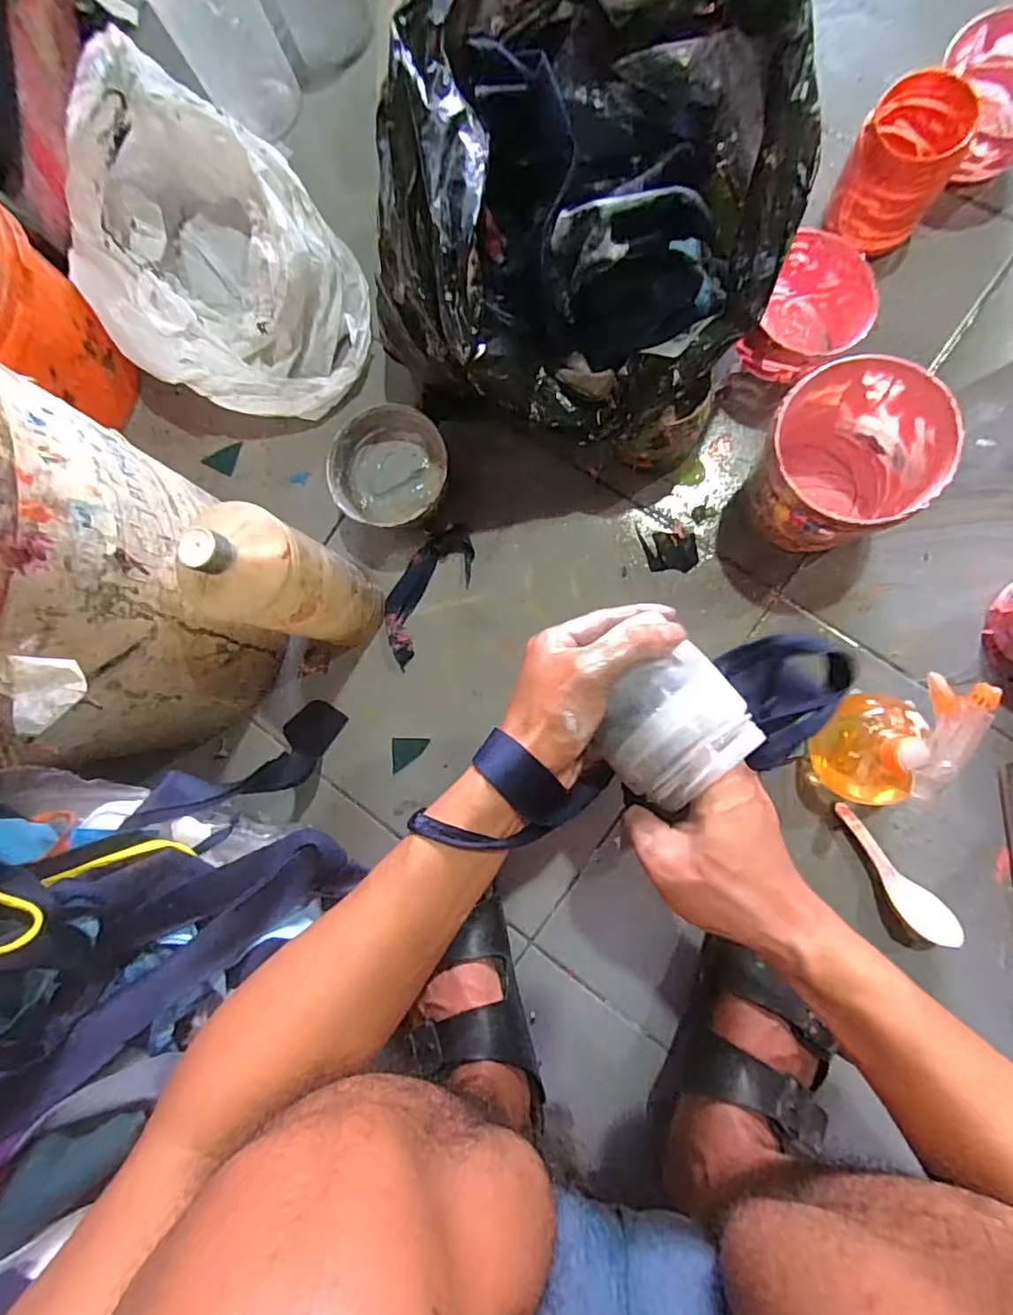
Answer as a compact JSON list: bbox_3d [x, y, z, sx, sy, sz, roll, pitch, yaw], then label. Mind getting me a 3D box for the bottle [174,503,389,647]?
[{"bbox_3d":[-0.173,-0.058,0.485,0.069,0.240,0.082,17,88,9],"label":"bottle"}]

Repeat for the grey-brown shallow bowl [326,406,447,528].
[{"bbox_3d":[-0.109,-0.176,0.566,0.107,0.064,0.114,-1,85,8],"label":"grey-brown shallow bowl"}]

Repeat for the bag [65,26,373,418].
[{"bbox_3d":[-0.297,-0.394,0.581,0.234,0.137,0.327,-37,81,4],"label":"bag"}]

